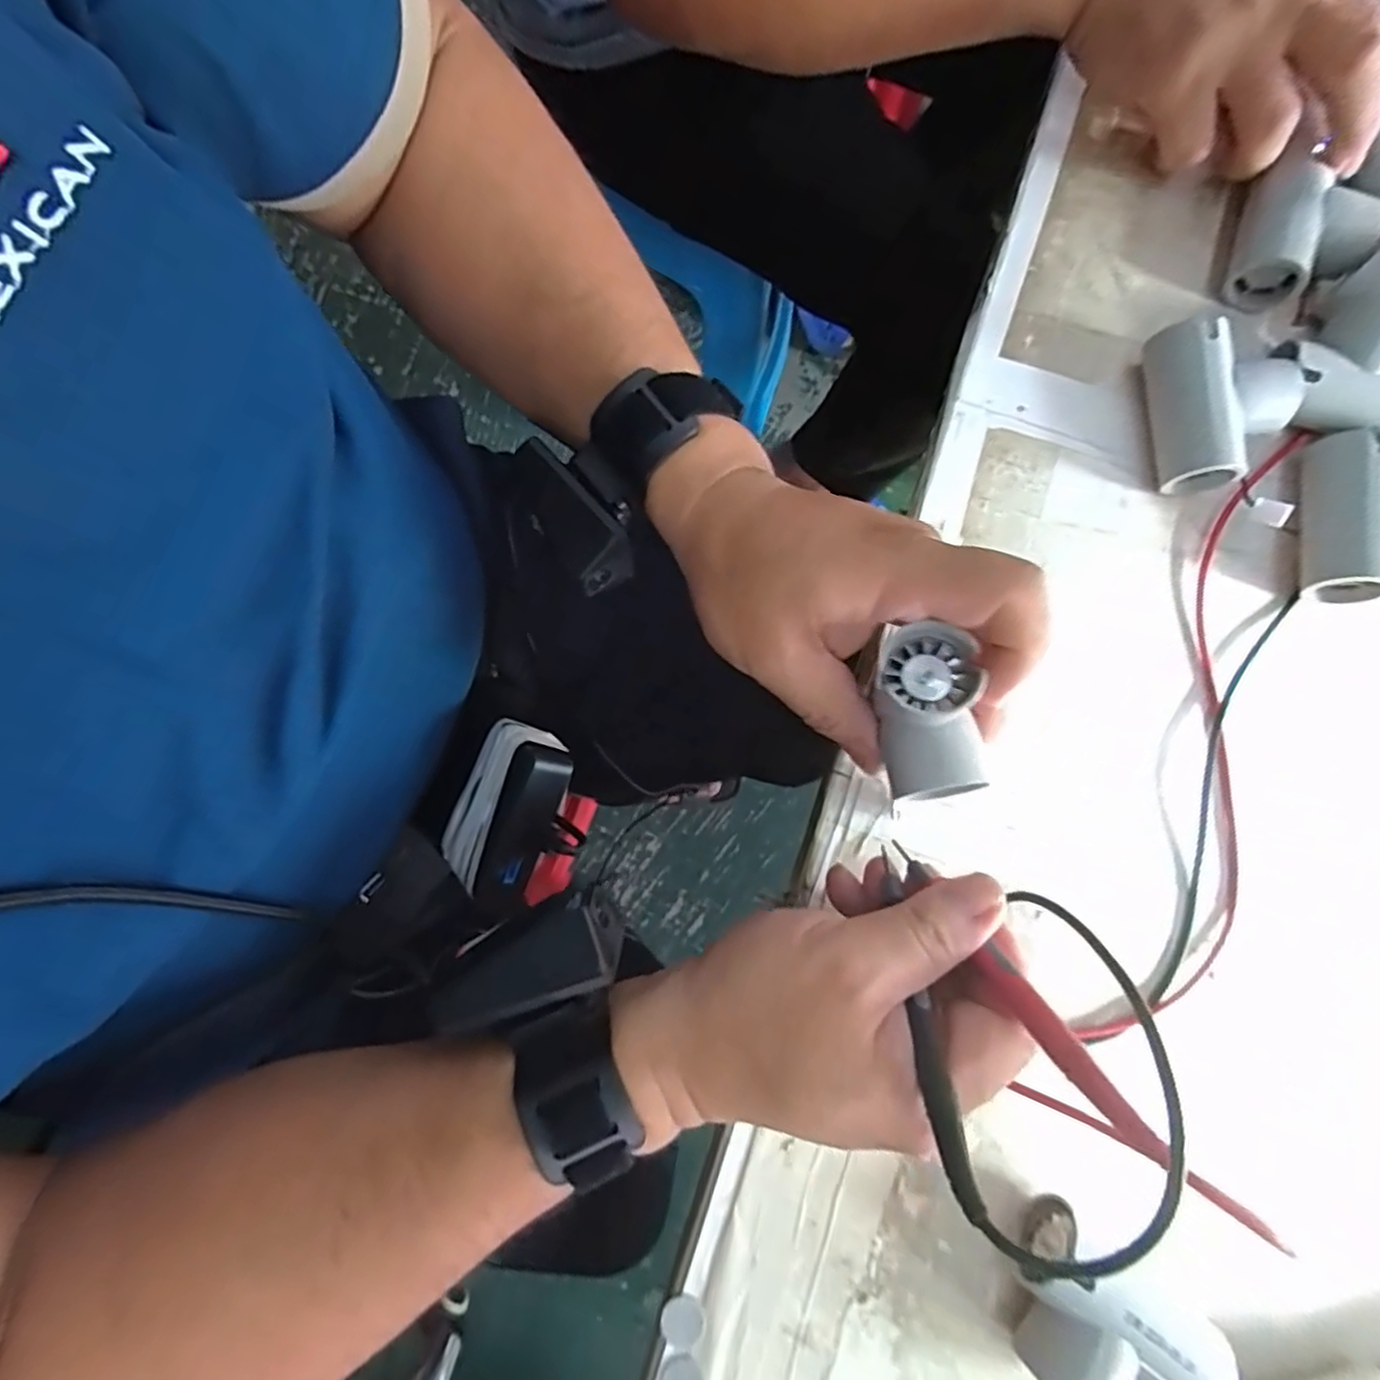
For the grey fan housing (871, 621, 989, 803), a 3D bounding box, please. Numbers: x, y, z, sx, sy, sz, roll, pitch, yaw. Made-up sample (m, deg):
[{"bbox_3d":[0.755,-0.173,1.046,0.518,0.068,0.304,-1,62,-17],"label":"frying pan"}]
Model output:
[{"bbox_3d":[0.084,0.009,0.242,0.031,0.026,0.058,-2,80,1],"label":"grey fan housing"}]

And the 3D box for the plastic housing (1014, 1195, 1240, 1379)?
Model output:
[{"bbox_3d":[0.164,0.248,0.263,0.084,0.035,0.053,37,83,7],"label":"plastic housing"}]

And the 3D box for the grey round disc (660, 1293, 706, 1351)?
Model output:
[{"bbox_3d":[-0.003,0.251,0.272,0.017,0.004,0.018,6,81,-2],"label":"grey round disc"}]

